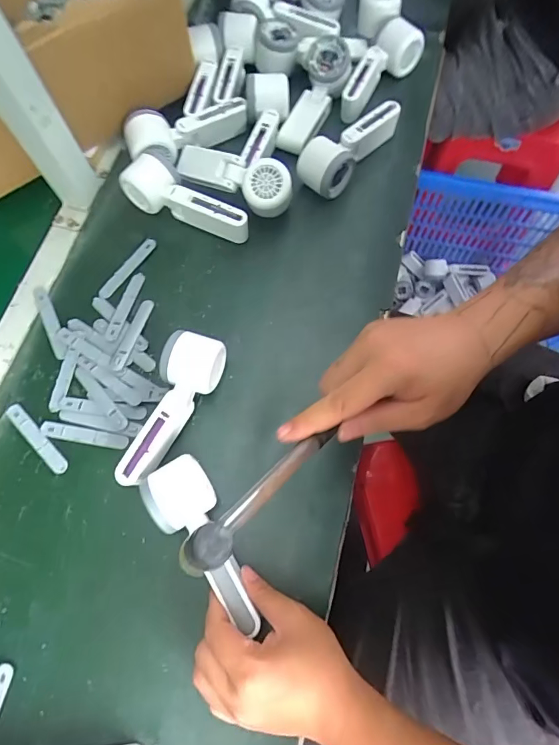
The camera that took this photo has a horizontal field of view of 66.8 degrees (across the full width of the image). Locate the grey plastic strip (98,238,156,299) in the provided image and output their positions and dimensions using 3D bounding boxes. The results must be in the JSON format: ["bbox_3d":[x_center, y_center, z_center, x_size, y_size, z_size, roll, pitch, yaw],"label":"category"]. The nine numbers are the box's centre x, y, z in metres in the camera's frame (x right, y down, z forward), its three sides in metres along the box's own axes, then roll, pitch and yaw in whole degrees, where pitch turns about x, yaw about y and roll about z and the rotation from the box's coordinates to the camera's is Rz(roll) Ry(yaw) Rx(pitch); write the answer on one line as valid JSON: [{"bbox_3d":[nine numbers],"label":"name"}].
[{"bbox_3d":[-0.188,-0.130,0.525,0.017,0.005,0.094,36,79,12],"label":"grey plastic strip"}]

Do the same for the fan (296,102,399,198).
[{"bbox_3d":[0.097,-0.299,0.558,0.059,0.050,0.164,41,75,13],"label":"fan"}]

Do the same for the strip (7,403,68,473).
[{"bbox_3d":[-0.262,0.071,0.457,0.017,0.006,0.095,-42,76,-14],"label":"strip"}]

